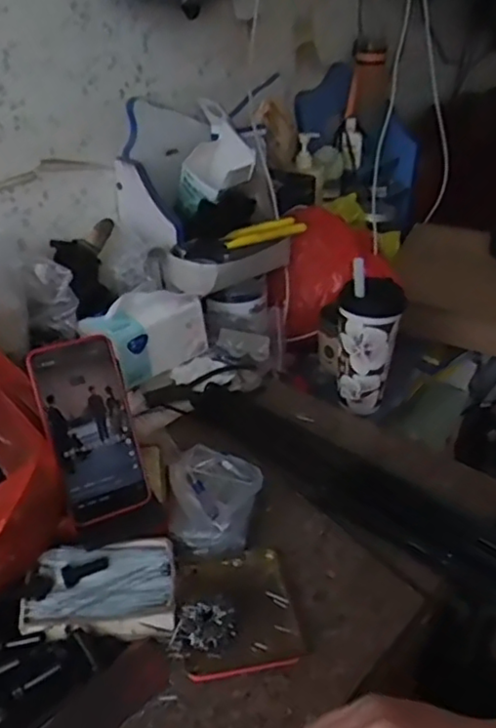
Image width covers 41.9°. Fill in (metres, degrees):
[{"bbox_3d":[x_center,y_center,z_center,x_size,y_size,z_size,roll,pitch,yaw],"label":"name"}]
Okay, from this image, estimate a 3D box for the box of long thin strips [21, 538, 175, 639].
[{"bbox_3d":[-0.127,0.199,0.564,0.123,0.031,0.085,-6,33,-10],"label":"box of long thin strips"}]

